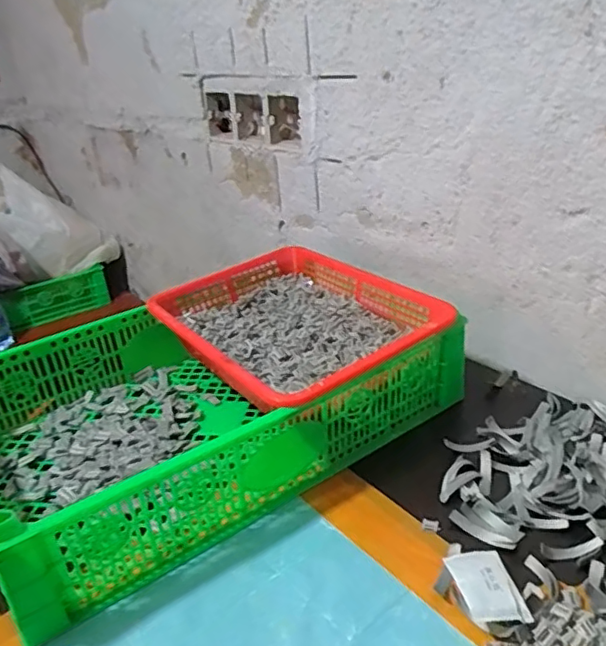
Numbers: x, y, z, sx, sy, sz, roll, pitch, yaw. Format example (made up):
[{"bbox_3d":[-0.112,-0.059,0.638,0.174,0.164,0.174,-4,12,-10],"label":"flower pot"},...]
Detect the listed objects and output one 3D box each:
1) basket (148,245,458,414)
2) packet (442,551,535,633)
[{"bbox_3d":[-0.008,0.007,0.660,0.244,0.074,0.297,-21,31,-31],"label":"basket"},{"bbox_3d":[0.131,0.191,0.421,0.041,0.019,0.064,-7,26,-6],"label":"packet"}]

